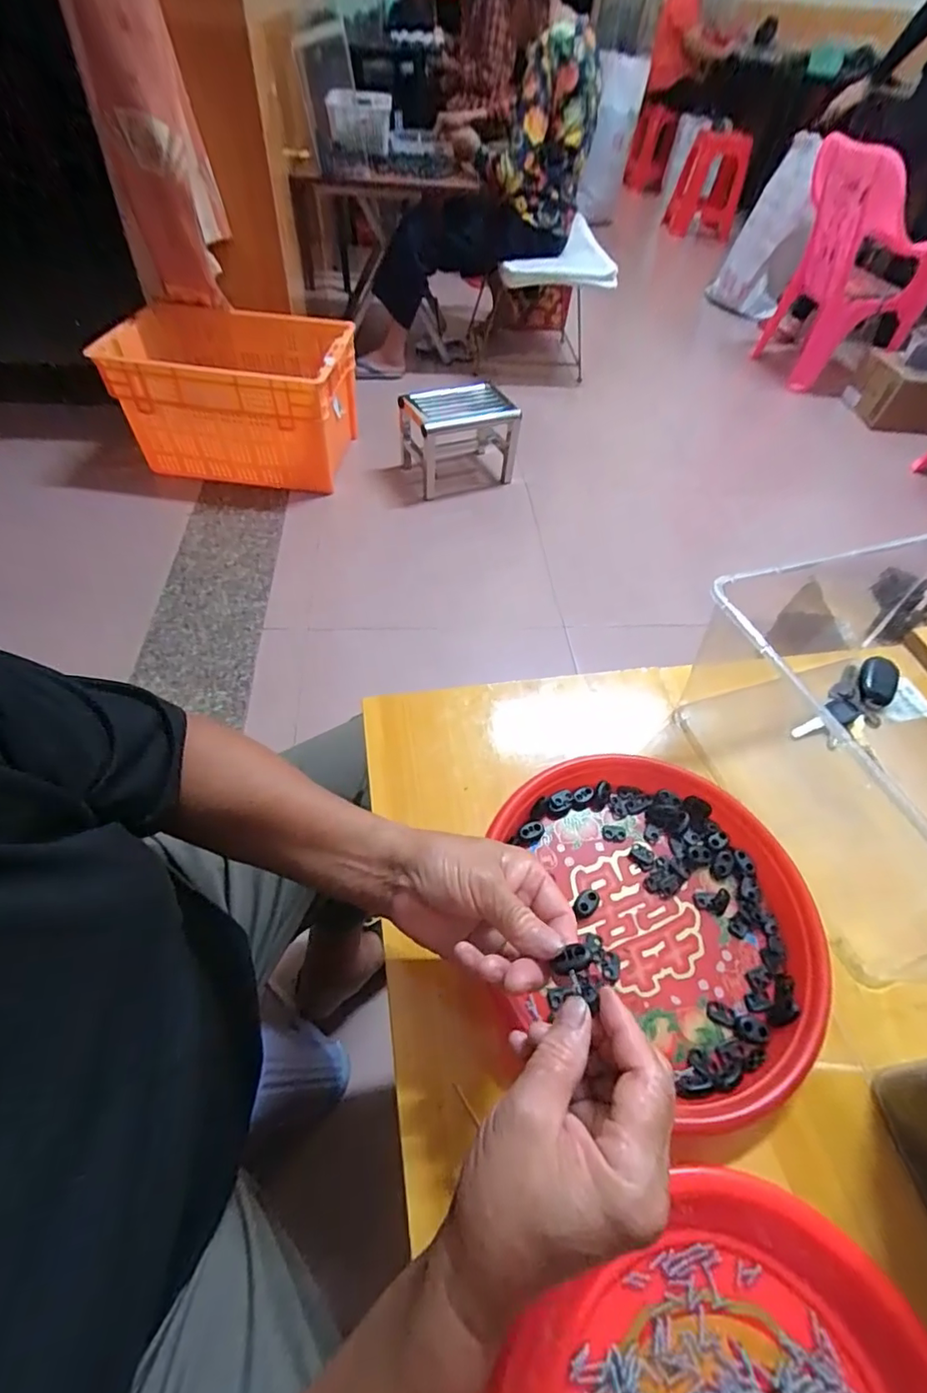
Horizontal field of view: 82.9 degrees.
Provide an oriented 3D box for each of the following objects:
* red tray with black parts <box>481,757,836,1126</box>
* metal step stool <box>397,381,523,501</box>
[{"bbox_3d":[0.125,0.153,0.368,0.229,0.033,0.228,-23,59,-20],"label":"red tray with black parts"},{"bbox_3d":[-0.007,-0.743,1.544,0.304,0.230,0.216,-19,58,-18],"label":"metal step stool"}]

